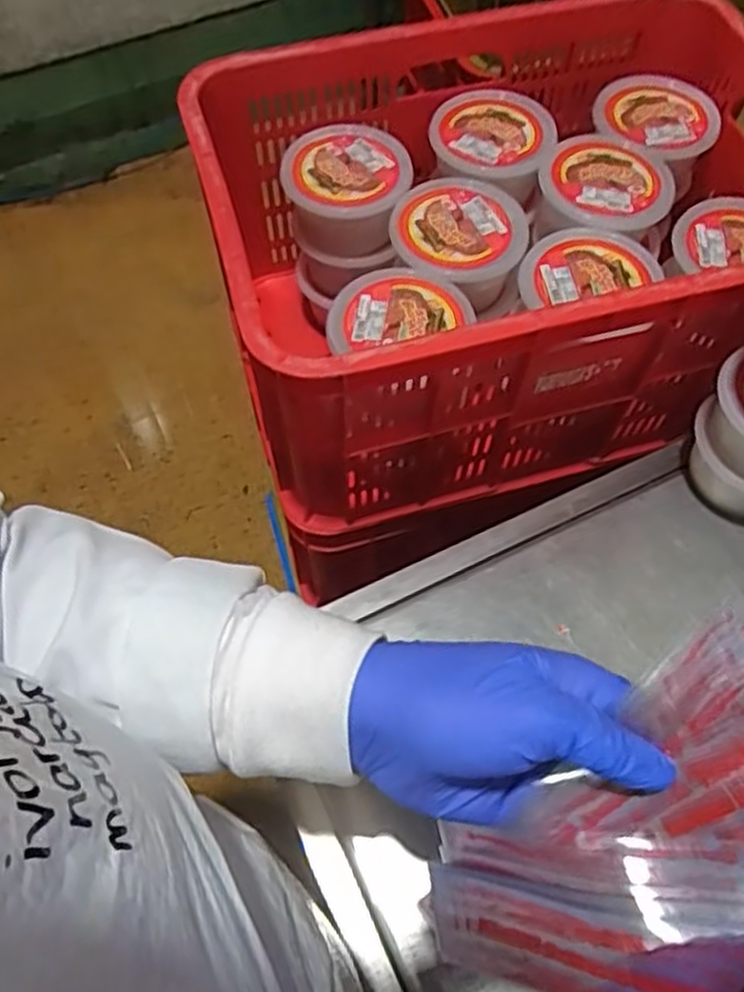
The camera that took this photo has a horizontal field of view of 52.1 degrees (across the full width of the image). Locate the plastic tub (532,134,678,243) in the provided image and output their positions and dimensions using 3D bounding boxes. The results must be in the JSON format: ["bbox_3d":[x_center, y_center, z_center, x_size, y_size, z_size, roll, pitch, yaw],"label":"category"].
[{"bbox_3d":[0.208,-0.266,0.705,0.115,0.082,0.111,11,60,5],"label":"plastic tub"}]

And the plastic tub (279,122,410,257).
[{"bbox_3d":[-0.024,-0.283,0.716,0.117,0.073,0.108,1,59,-1],"label":"plastic tub"}]

